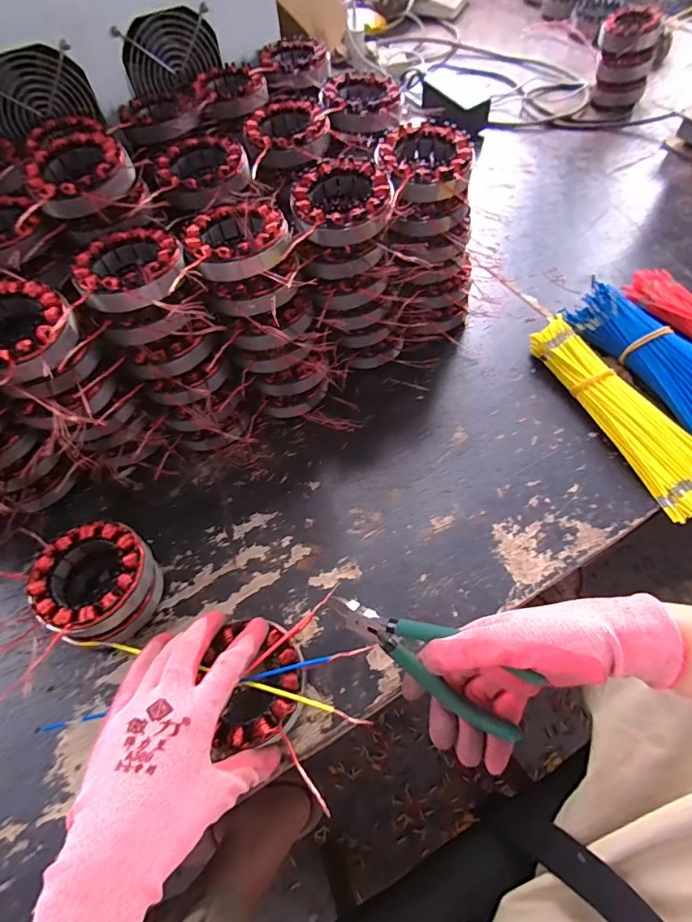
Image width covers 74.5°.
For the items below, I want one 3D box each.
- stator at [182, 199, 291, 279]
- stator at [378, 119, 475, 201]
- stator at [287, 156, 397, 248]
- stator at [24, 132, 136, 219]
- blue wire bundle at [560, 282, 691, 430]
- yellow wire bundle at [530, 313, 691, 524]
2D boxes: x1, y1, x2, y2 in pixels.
[{"bbox_3d":[-0.091,-0.186,0.388,0.086,0.036,0.089,-1,60,1],"label":"stator"},{"bbox_3d":[0.073,-0.273,0.414,0.083,0.024,0.090,-1,60,2],"label":"stator"},{"bbox_3d":[-0.004,-0.228,0.400,0.084,0.032,0.090,-7,60,-2],"label":"stator"},{"bbox_3d":[-0.234,-0.250,0.400,0.081,0.033,0.081,-1,60,2],"label":"stator"},{"bbox_3d":[0.344,-0.098,0.479,0.092,0.048,0.242,-28,63,-14],"label":"blue wire bundle"},{"bbox_3d":[0.286,-0.055,0.465,0.075,0.034,0.240,-20,61,-9],"label":"yellow wire bundle"}]

